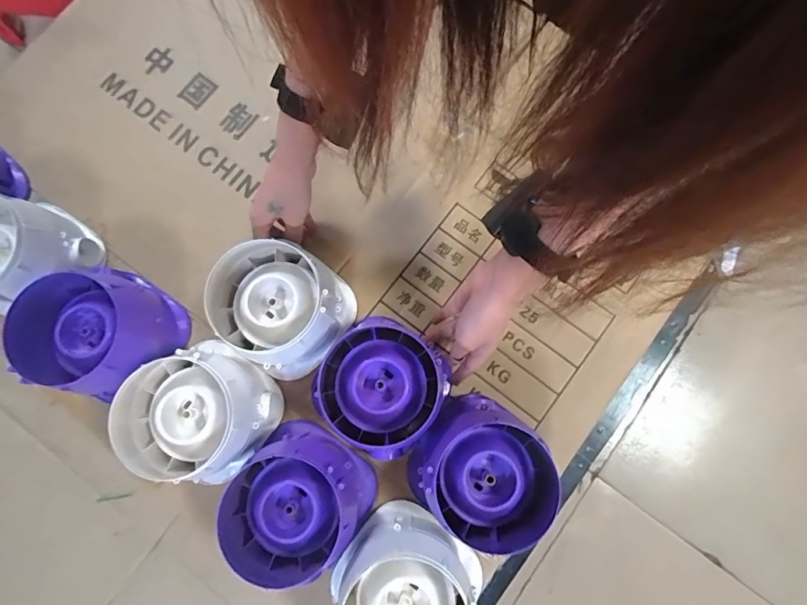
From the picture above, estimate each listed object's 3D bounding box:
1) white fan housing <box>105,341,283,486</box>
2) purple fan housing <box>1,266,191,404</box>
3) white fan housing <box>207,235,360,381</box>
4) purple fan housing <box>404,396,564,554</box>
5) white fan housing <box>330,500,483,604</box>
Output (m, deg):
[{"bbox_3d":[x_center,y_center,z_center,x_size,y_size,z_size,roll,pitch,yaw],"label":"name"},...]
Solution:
[{"bbox_3d":[-0.217,0.117,0.463,0.138,0.085,0.146,33,82,6],"label":"white fan housing"},{"bbox_3d":[-0.326,0.031,0.479,0.119,0.090,0.126,0,80,1],"label":"purple fan housing"},{"bbox_3d":[-0.139,-0.001,0.484,0.138,0.093,0.130,36,82,7],"label":"white fan housing"},{"bbox_3d":[0.077,0.169,0.446,0.127,0.094,0.127,34,82,7],"label":"purple fan housing"},{"bbox_3d":[0.001,0.284,0.434,0.134,0.087,0.129,0,80,1],"label":"white fan housing"}]

